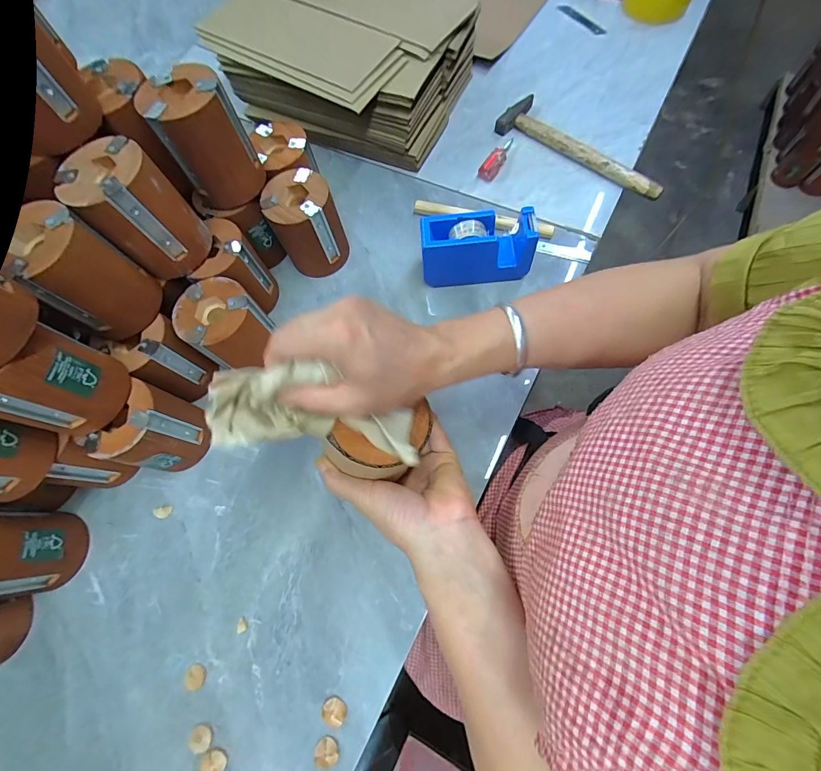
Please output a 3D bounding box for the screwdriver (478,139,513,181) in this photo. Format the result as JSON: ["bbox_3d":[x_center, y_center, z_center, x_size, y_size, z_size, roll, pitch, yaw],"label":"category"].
[{"bbox_3d":[0.124,-0.320,0.539,0.024,0.020,0.077,35,76,15],"label":"screwdriver"}]

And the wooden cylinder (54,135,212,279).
[{"bbox_3d":[-0.254,-0.163,0.366,0.068,0.100,0.081,42,78,17],"label":"wooden cylinder"}]

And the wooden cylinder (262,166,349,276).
[{"bbox_3d":[-0.123,-0.193,0.467,0.078,0.097,0.077,-13,70,-2],"label":"wooden cylinder"}]

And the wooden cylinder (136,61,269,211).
[{"bbox_3d":[-0.202,-0.244,0.388,0.076,0.101,0.071,-30,70,-7],"label":"wooden cylinder"}]

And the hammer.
[{"bbox_3d":[0.238,-0.333,0.532,0.243,0.032,0.067,35,76,15],"label":"hammer"}]

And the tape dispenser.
[{"bbox_3d":[0.078,-0.162,0.453,0.129,0.071,0.054,-4,69,3],"label":"tape dispenser"}]

